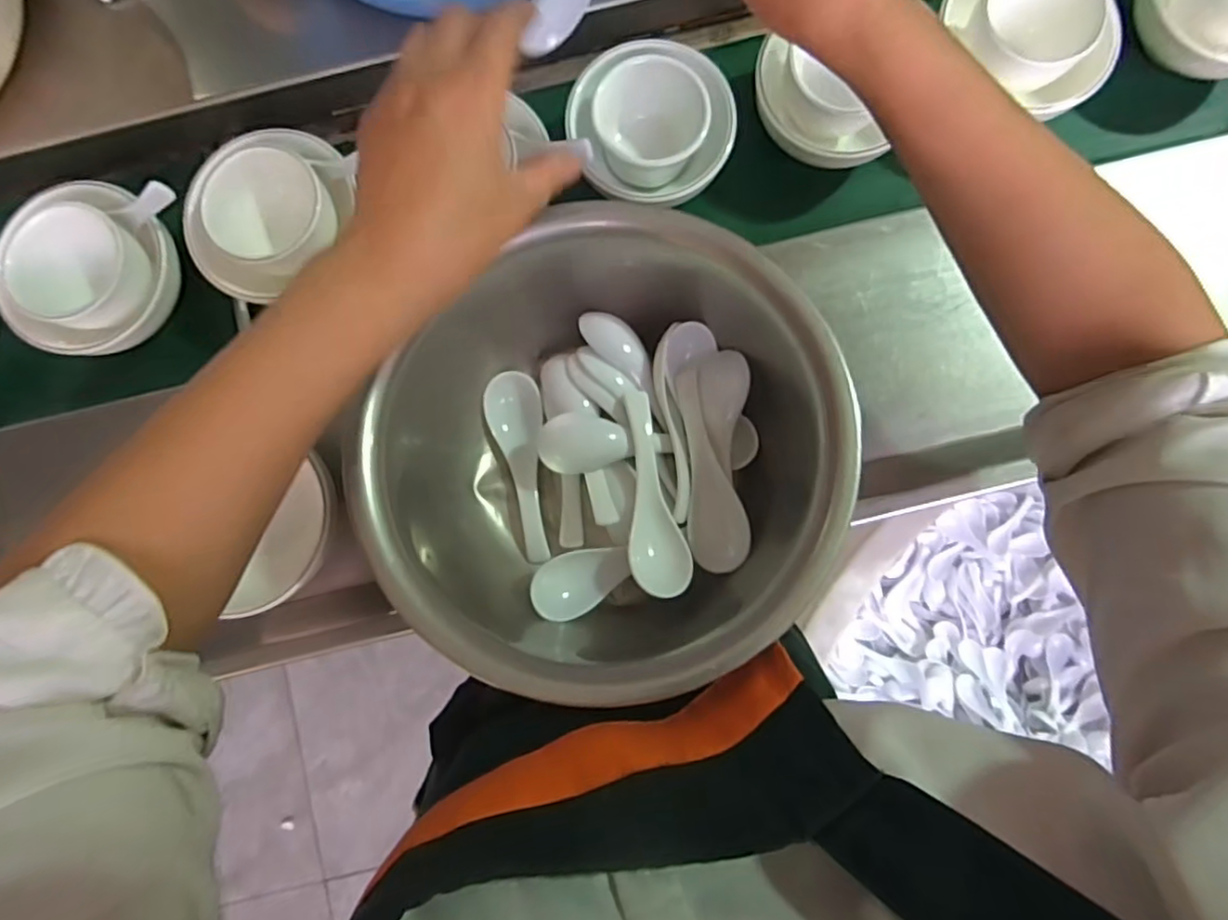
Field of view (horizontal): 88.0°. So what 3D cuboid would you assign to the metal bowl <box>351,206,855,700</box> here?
[{"bbox_3d":[-0.005,-0.005,0.357,0.230,0.113,0.235,0,84,0],"label":"metal bowl"}]

